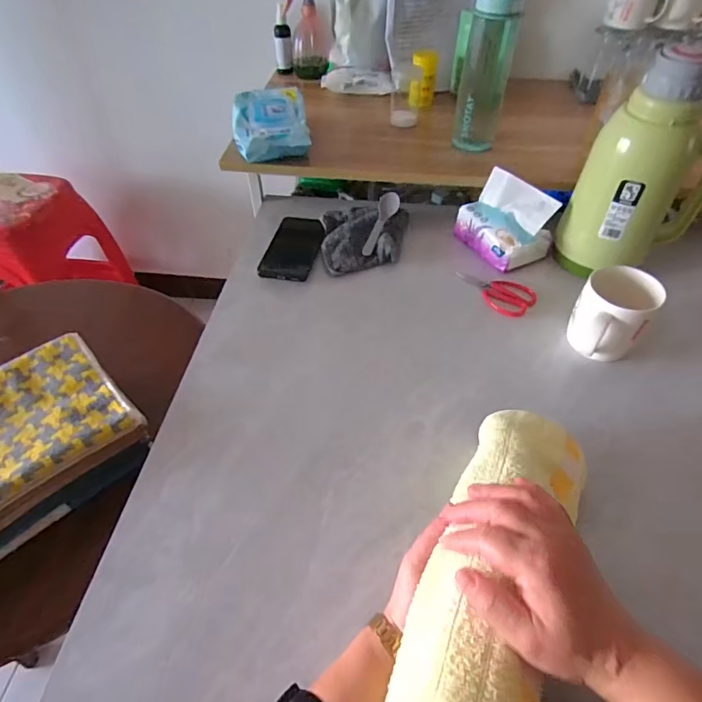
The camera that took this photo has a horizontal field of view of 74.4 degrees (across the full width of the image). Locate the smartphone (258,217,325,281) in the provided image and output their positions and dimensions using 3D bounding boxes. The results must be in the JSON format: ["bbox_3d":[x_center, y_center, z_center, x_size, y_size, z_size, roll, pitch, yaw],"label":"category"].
[{"bbox_3d":[-0.089,-0.164,0.733,0.079,0.015,0.149,7,48,6],"label":"smartphone"}]

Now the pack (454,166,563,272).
[{"bbox_3d":[0.234,-0.199,0.699,0.090,0.088,0.129,-24,52,-21],"label":"pack"}]

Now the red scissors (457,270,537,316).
[{"bbox_3d":[0.204,-0.088,0.669,0.062,0.017,0.116,-35,57,-28],"label":"red scissors"}]

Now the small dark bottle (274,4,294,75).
[{"bbox_3d":[-0.144,-0.656,0.978,0.036,0.112,0.033,-7,48,-7],"label":"small dark bottle"}]

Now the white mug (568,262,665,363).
[{"bbox_3d":[0.308,-0.037,0.562,0.079,0.098,0.085,32,55,25],"label":"white mug"}]

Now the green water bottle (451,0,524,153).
[{"bbox_3d":[0.208,-0.427,0.708,0.070,0.228,0.072,12,48,10],"label":"green water bottle"}]

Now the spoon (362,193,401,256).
[{"bbox_3d":[0.048,-0.203,0.730,0.034,0.031,0.124,14,55,10],"label":"spoon"}]

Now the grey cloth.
[{"bbox_3d":[0.025,-0.180,0.736,0.136,0.021,0.150,0,47,-1],"label":"grey cloth"}]

